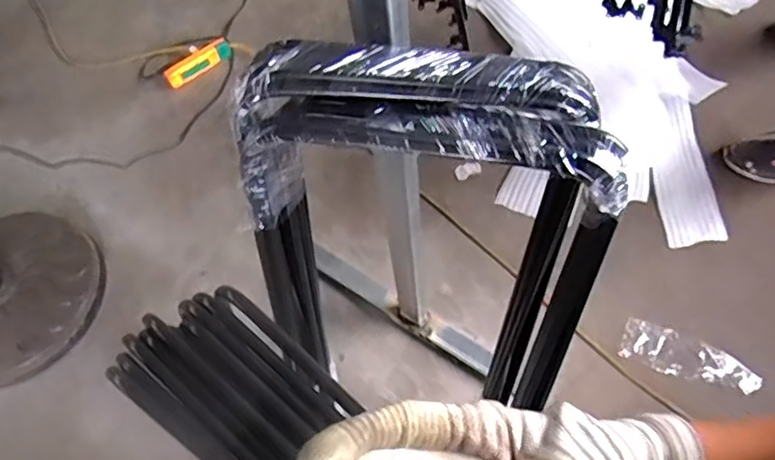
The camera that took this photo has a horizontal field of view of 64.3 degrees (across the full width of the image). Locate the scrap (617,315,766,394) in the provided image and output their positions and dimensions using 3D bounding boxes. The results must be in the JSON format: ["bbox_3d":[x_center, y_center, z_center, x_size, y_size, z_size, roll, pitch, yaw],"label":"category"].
[{"bbox_3d":[0.627,0.265,1.275,0.262,0.023,0.091,20,64,13],"label":"scrap"}]

